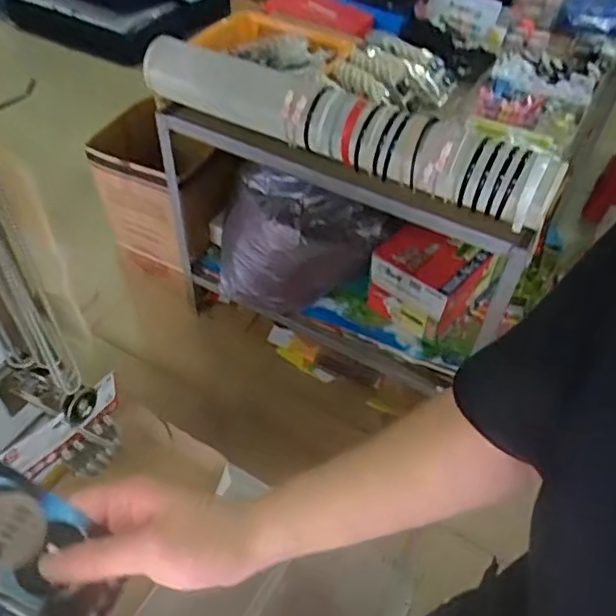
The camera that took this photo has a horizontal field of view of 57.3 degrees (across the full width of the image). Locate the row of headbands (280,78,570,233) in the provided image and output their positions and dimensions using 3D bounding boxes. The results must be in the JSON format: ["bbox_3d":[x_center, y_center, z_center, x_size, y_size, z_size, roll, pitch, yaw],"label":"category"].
[{"bbox_3d":[0.226,-0.341,1.213,0.603,0.142,0.152,25,51,18],"label":"row of headbands"}]

